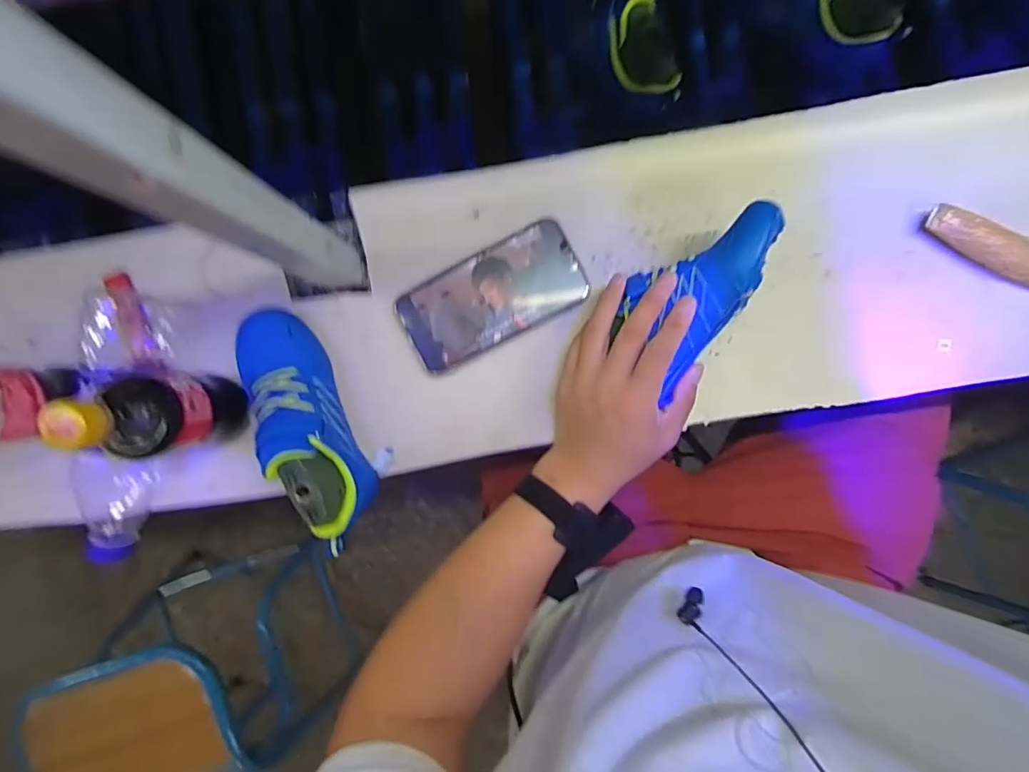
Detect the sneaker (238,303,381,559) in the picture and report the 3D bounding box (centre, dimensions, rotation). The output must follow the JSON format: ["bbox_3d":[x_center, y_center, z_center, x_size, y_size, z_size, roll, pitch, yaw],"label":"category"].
[{"bbox_3d":[-0.172,0.032,0.420,0.065,0.090,0.204,-25,80,2],"label":"sneaker"}]

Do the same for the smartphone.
[{"bbox_3d":[-0.020,-0.078,0.445,0.160,0.013,0.081,-28,93,3],"label":"smartphone"}]

